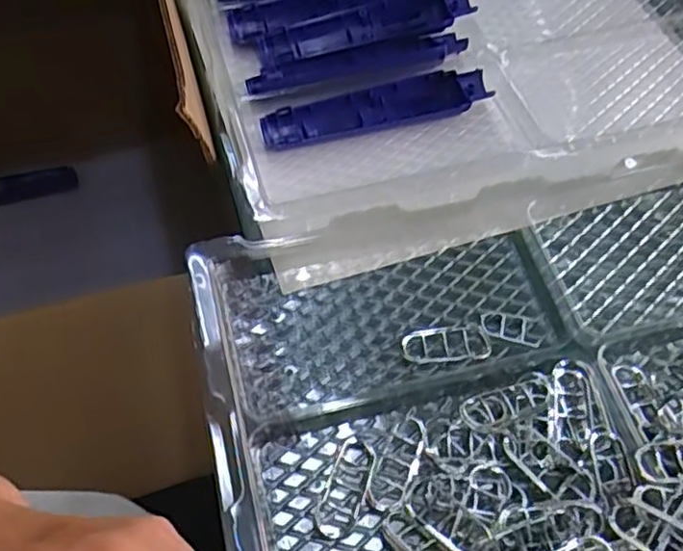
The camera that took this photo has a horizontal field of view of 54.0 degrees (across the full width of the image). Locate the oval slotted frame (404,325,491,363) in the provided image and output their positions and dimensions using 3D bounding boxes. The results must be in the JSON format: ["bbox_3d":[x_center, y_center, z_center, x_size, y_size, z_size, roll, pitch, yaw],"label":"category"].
[{"bbox_3d":[0.062,0.041,0.396,0.052,0.005,0.022,-9,59,-8],"label":"oval slotted frame"}]

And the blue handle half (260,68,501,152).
[{"bbox_3d":[0.024,-0.122,0.483,0.165,0.012,0.034,-12,59,-10],"label":"blue handle half"}]

